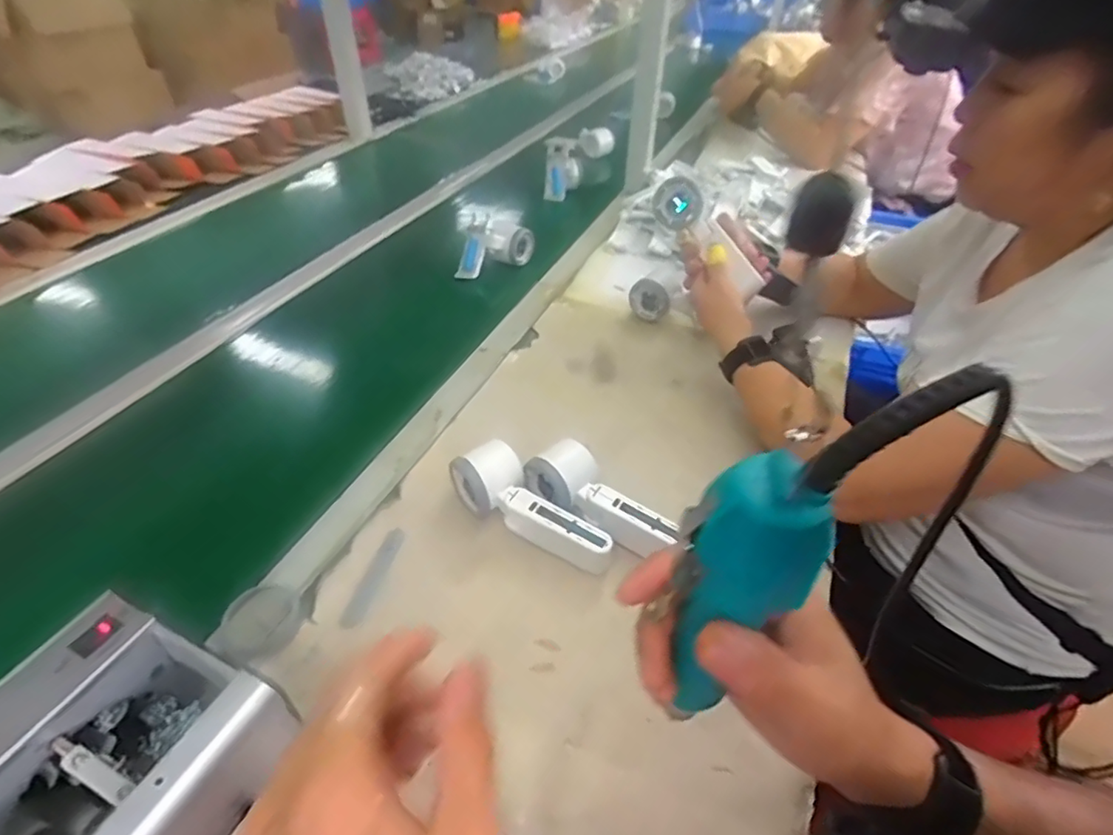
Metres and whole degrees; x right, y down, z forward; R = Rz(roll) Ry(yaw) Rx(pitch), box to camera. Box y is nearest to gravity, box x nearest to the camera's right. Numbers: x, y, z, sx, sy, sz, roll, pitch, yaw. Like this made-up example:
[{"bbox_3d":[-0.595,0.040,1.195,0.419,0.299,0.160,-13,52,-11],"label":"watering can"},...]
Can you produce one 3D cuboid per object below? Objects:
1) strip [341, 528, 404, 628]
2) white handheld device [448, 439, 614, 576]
[{"bbox_3d":[-0.158,0.137,0.495,0.016,0.006,0.095,11,43,9],"label":"strip"},{"bbox_3d":[-0.026,0.084,0.519,0.171,0.055,0.057,32,50,29],"label":"white handheld device"}]

